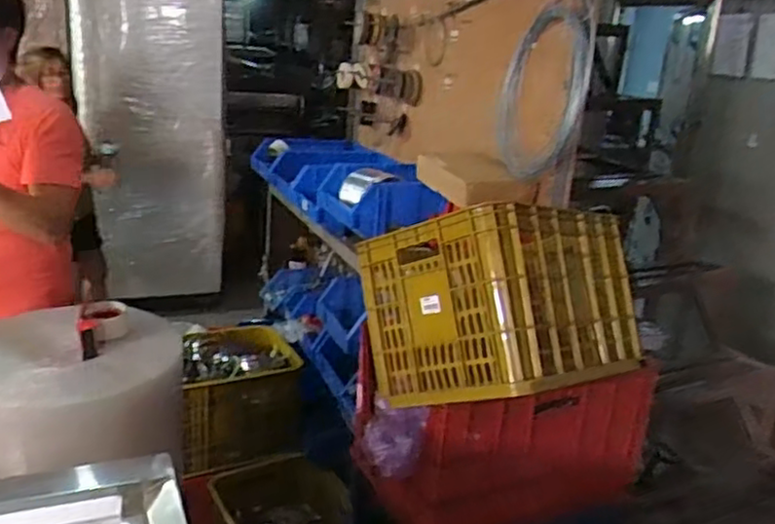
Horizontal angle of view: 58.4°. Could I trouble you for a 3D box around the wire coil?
[{"bbox_3d":[0.378,-0.419,1.744,0.049,0.404,0.454,1,18,-11],"label":"wire coil"}]

